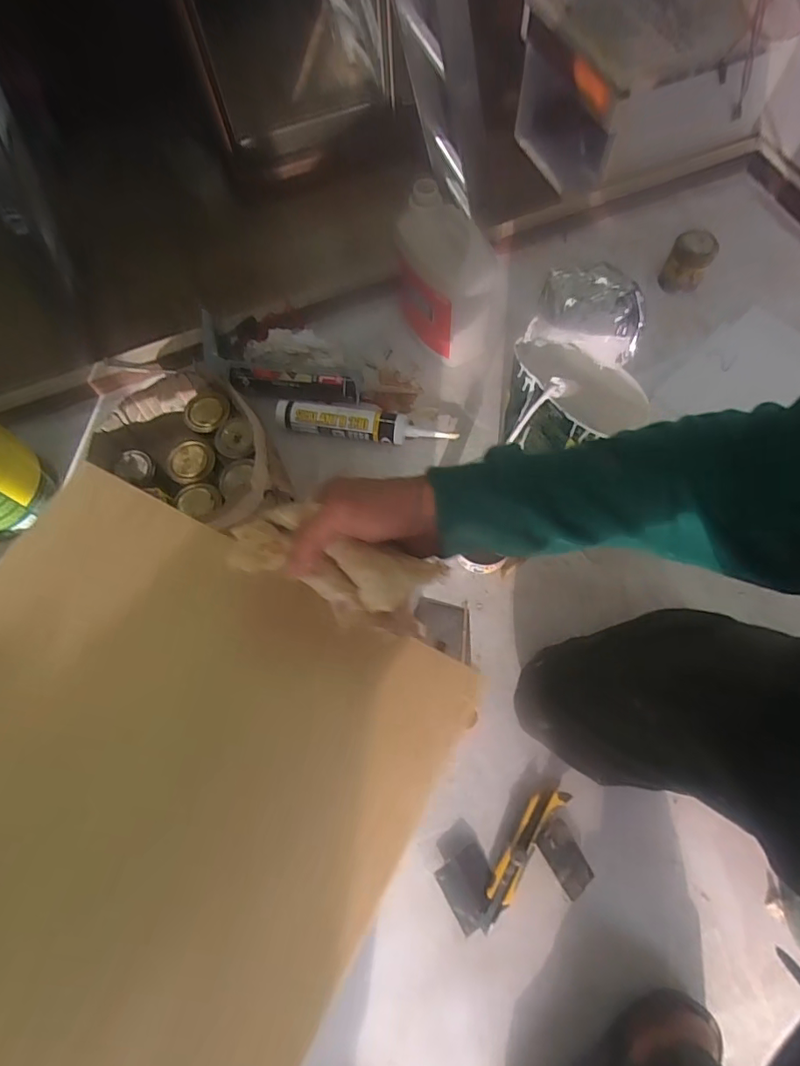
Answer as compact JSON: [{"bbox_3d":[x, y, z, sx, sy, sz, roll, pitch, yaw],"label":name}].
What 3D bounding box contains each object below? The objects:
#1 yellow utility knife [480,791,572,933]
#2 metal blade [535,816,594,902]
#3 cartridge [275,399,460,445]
[{"bbox_3d":[0.146,0.393,0.643,0.039,0.015,0.180,35,73,15],"label":"yellow utility knife"},{"bbox_3d":[0.201,0.395,0.640,0.045,0.004,0.078,-24,69,-24],"label":"metal blade"},{"bbox_3d":[-0.058,-0.181,0.871,0.301,0.045,0.062,11,69,7],"label":"cartridge"}]

